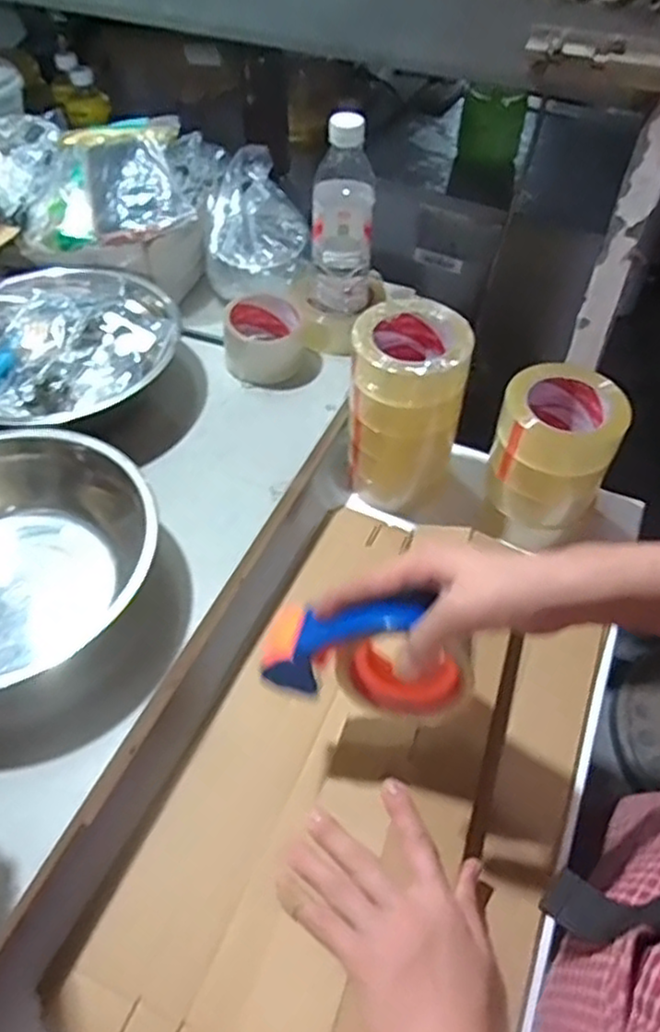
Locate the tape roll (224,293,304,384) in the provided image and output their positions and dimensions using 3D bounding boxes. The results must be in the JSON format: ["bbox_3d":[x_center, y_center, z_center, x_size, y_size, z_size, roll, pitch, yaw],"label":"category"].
[{"bbox_3d":[-0.074,-0.197,0.781,0.083,0.061,0.079,-6,51,-6],"label":"tape roll"}]

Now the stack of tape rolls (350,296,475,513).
[{"bbox_3d":[0.079,-0.110,0.726,0.107,0.188,0.110,9,51,7],"label":"stack of tape rolls"}]

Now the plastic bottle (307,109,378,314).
[{"bbox_3d":[0.013,-0.308,0.746,0.066,0.205,0.054,2,50,1],"label":"plastic bottle"}]

